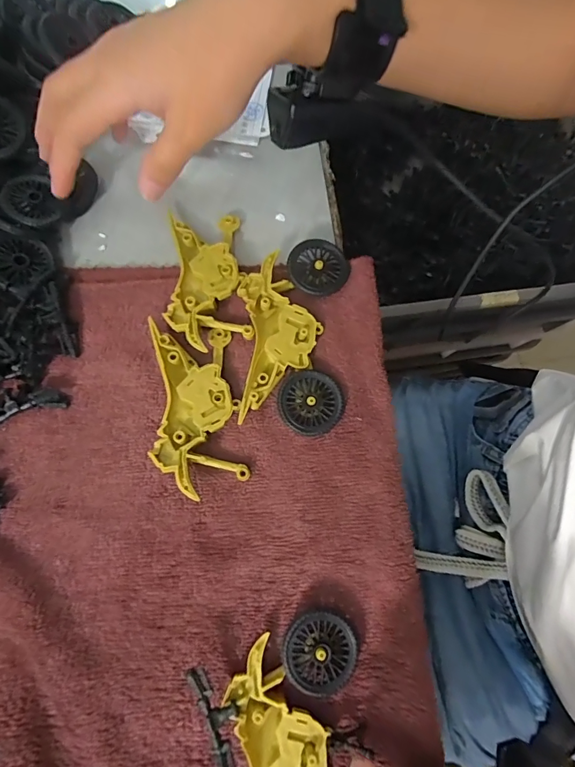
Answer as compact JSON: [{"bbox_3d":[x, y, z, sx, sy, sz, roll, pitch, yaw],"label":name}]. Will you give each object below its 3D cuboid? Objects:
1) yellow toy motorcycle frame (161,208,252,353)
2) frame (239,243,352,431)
[{"bbox_3d":[-0.052,-0.066,0.254,0.048,0.015,0.095,-8,75,-4],"label":"yellow toy motorcycle frame"},{"bbox_3d":[0.003,-0.032,0.245,0.062,0.013,0.118,5,74,-1],"label":"frame"}]

